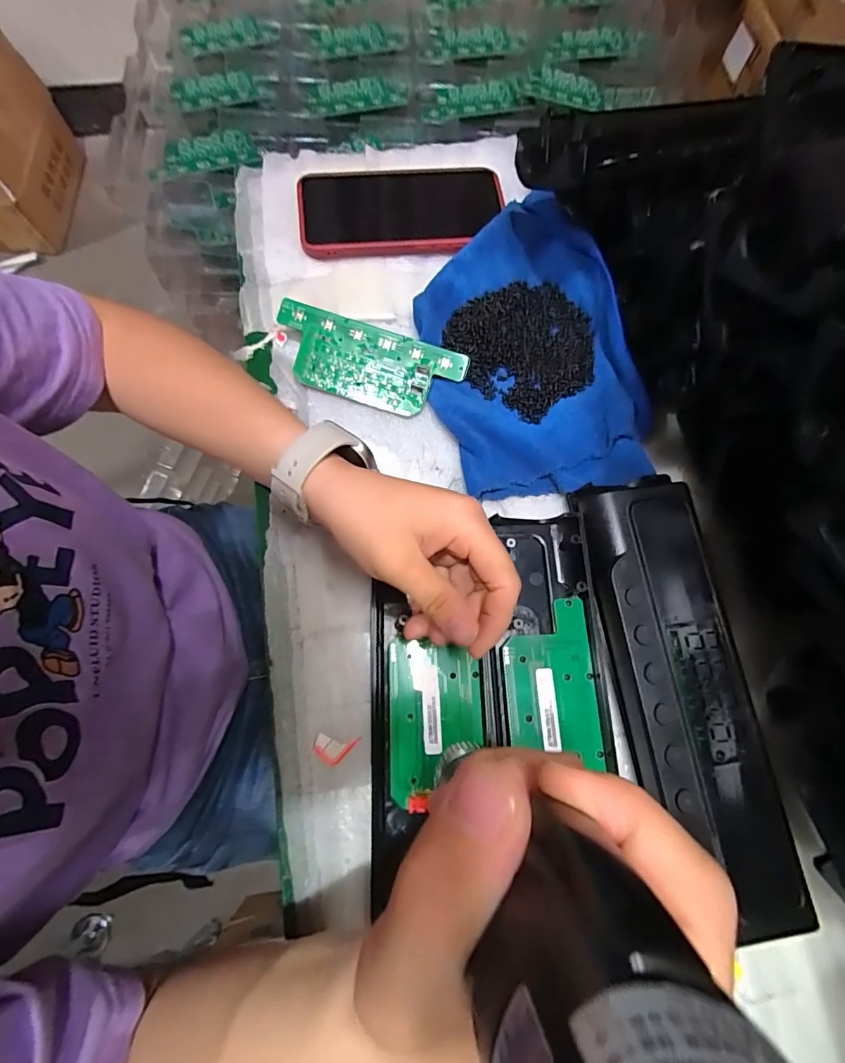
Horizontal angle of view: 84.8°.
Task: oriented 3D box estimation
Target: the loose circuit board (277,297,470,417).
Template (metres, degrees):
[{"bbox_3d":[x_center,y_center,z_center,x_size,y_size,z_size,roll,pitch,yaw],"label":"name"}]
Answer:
[{"bbox_3d":[-0.040,-0.120,0.333,0.135,0.004,0.054,17,93,-1],"label":"loose circuit board"}]

